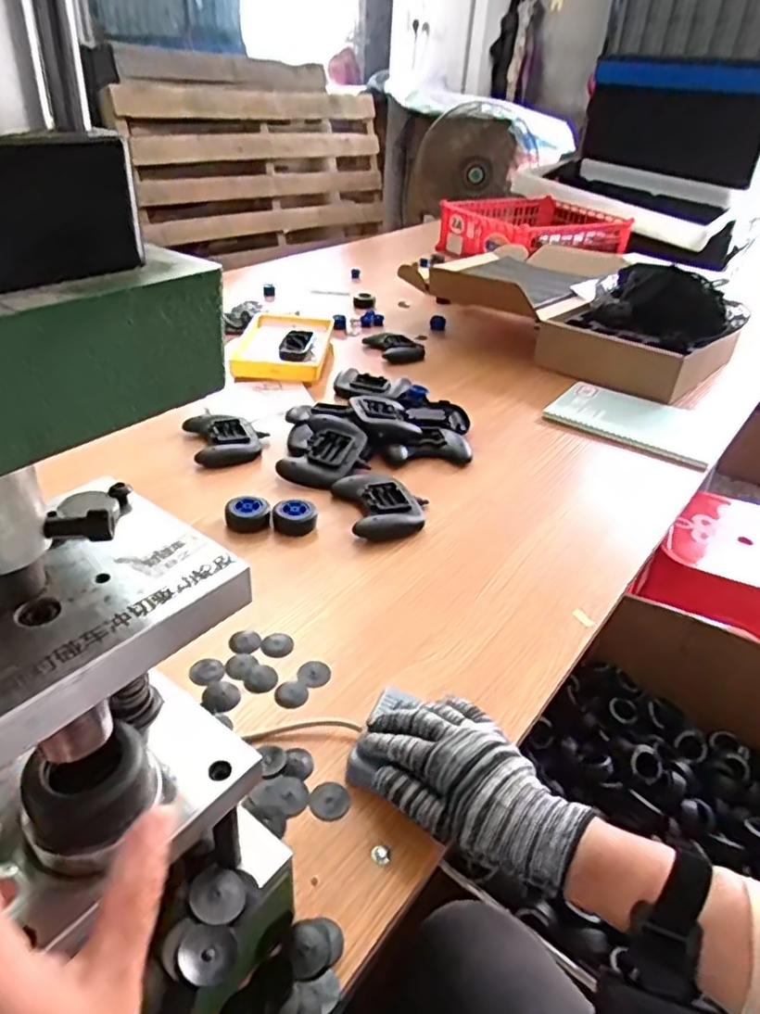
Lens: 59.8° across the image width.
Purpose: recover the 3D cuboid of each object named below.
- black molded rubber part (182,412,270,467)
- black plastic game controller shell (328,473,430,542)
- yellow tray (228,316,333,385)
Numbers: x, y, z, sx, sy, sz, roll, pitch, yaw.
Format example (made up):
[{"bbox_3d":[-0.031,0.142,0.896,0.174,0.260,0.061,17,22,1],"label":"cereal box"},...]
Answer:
[{"bbox_3d":[-0.222,-0.105,0.961,0.109,0.026,0.119,-11,37,-23],"label":"black molded rubber part"},{"bbox_3d":[0.006,-0.003,0.841,0.108,0.025,0.122,-6,36,-16],"label":"black plastic game controller shell"},{"bbox_3d":[-0.180,-0.301,1.246,0.156,0.049,0.269,6,34,1],"label":"yellow tray"}]

